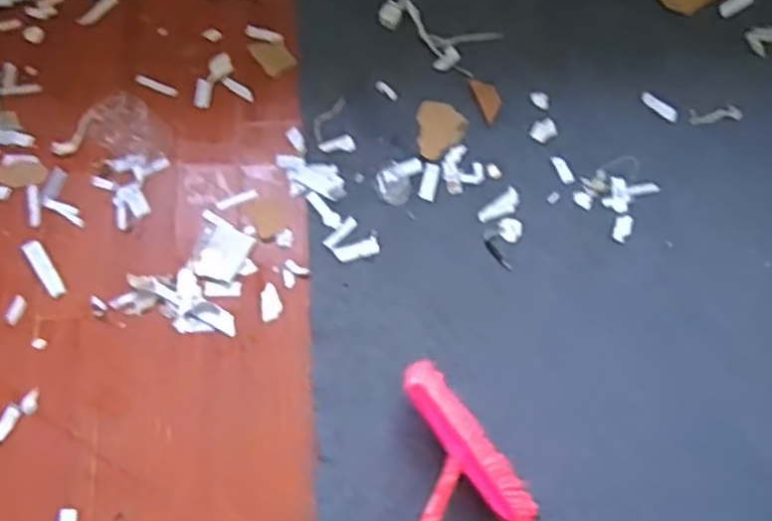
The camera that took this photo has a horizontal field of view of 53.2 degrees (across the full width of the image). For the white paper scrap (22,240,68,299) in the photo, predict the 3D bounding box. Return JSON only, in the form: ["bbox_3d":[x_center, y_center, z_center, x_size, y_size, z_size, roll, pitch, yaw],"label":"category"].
[{"bbox_3d":[-0.677,0.015,1.526,0.033,0.010,0.133,-34,73,-13],"label":"white paper scrap"}]

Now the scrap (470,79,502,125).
[{"bbox_3d":[0.223,-0.346,1.661,0.049,0.005,0.117,-15,70,-7],"label":"scrap"}]

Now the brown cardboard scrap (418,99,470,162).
[{"bbox_3d":[0.103,-0.283,1.645,0.108,0.004,0.130,37,73,12],"label":"brown cardboard scrap"}]

